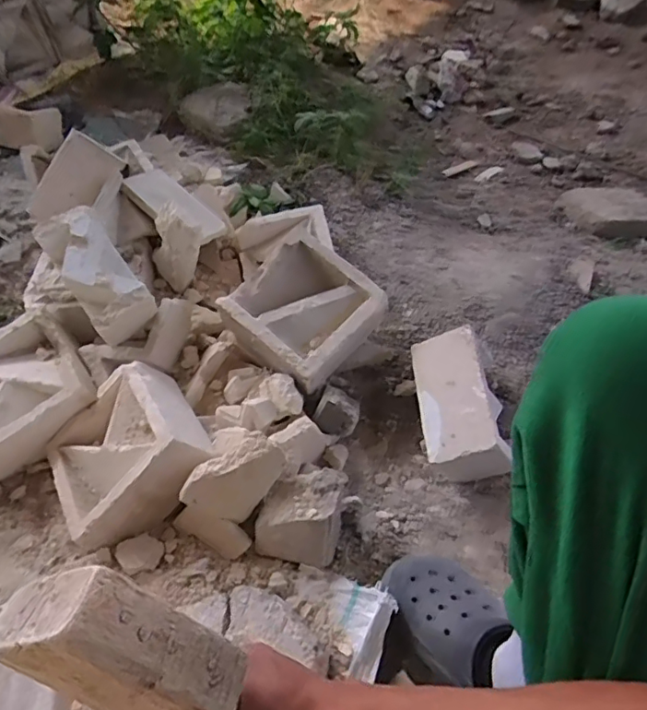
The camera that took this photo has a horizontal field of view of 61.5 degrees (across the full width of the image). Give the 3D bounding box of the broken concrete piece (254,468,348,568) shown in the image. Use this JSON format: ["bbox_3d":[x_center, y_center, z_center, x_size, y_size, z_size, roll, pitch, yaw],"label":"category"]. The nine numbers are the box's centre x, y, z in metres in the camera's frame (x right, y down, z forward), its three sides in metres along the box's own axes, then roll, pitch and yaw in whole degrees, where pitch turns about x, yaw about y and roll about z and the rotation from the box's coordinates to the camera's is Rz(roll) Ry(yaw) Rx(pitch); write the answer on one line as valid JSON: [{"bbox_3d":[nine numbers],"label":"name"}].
[{"bbox_3d":[-0.029,0.217,0.739,0.105,0.085,0.107,10,55,12],"label":"broken concrete piece"}]

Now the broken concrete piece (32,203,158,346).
[{"bbox_3d":[-0.366,-0.129,0.886,0.097,0.107,0.215,-34,89,-19],"label":"broken concrete piece"}]

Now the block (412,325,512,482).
[{"bbox_3d":[0.209,0.077,0.819,0.103,0.098,0.216,-19,54,25],"label":"block"}]

